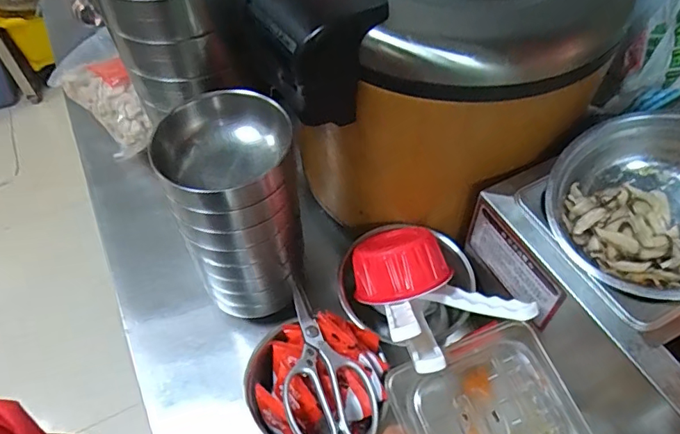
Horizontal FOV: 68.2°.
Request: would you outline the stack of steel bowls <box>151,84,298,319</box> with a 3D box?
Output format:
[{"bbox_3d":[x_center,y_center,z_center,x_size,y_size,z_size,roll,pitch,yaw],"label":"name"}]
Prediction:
[{"bbox_3d":[-0.118,-0.007,0.593,0.136,0.239,0.154,-6,56,-4],"label":"stack of steel bowls"}]

